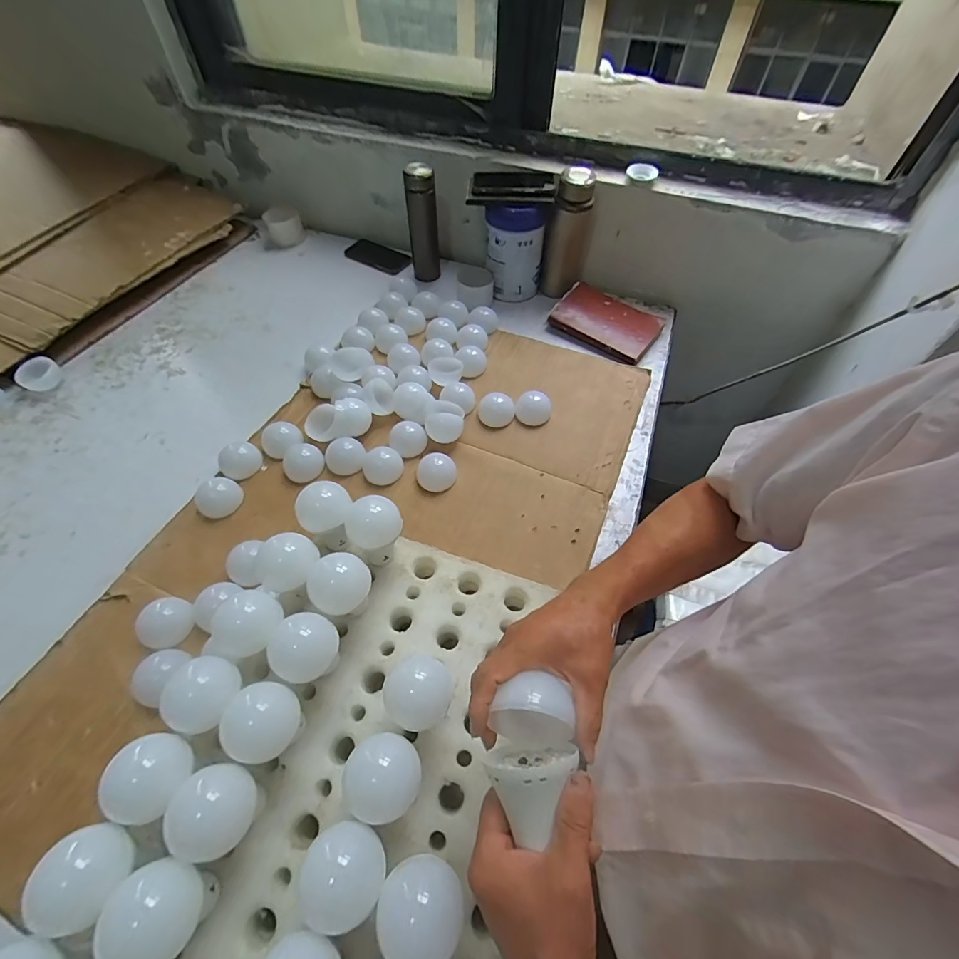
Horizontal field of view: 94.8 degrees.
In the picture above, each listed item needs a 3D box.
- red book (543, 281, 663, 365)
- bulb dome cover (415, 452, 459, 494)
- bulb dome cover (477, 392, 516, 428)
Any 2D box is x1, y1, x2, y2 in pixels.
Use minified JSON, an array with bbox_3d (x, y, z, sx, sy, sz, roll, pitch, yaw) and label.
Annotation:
[{"bbox_3d":[0.274,-0.344,0.944,0.209,0.021,0.157,29,61,18],"label":"red book"},{"bbox_3d":[-0.069,-0.012,0.716,0.062,0.027,0.059,3,57,3],"label":"bulb dome cover"},{"bbox_3d":[0.030,-0.126,0.790,0.056,0.035,0.051,35,63,21],"label":"bulb dome cover"}]

